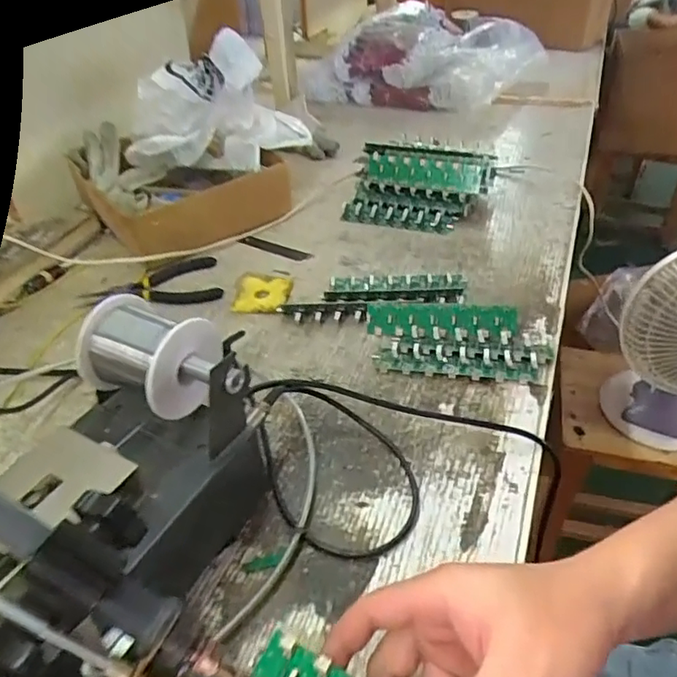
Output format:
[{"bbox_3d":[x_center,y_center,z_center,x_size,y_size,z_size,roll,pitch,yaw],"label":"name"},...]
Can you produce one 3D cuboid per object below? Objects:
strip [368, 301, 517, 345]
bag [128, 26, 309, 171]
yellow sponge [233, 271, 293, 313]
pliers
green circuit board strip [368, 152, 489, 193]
[{"bbox_3d":[0.096,-0.015,0.526,0.137,0.025,0.036,3,41,8],"label":"strip"},{"bbox_3d":[-0.155,-0.288,0.701,0.229,0.140,0.083,-6,41,-3],"label":"bag"},{"bbox_3d":[-0.083,-0.049,0.599,0.062,0.008,0.065,5,42,10],"label":"yellow sponge"},{"bbox_3d":[-0.203,-0.057,0.607,0.148,0.017,0.065,-8,41,-5],"label":"pliers"},{"bbox_3d":[0.105,-0.202,0.676,0.143,0.035,0.030,14,42,17],"label":"green circuit board strip"}]

